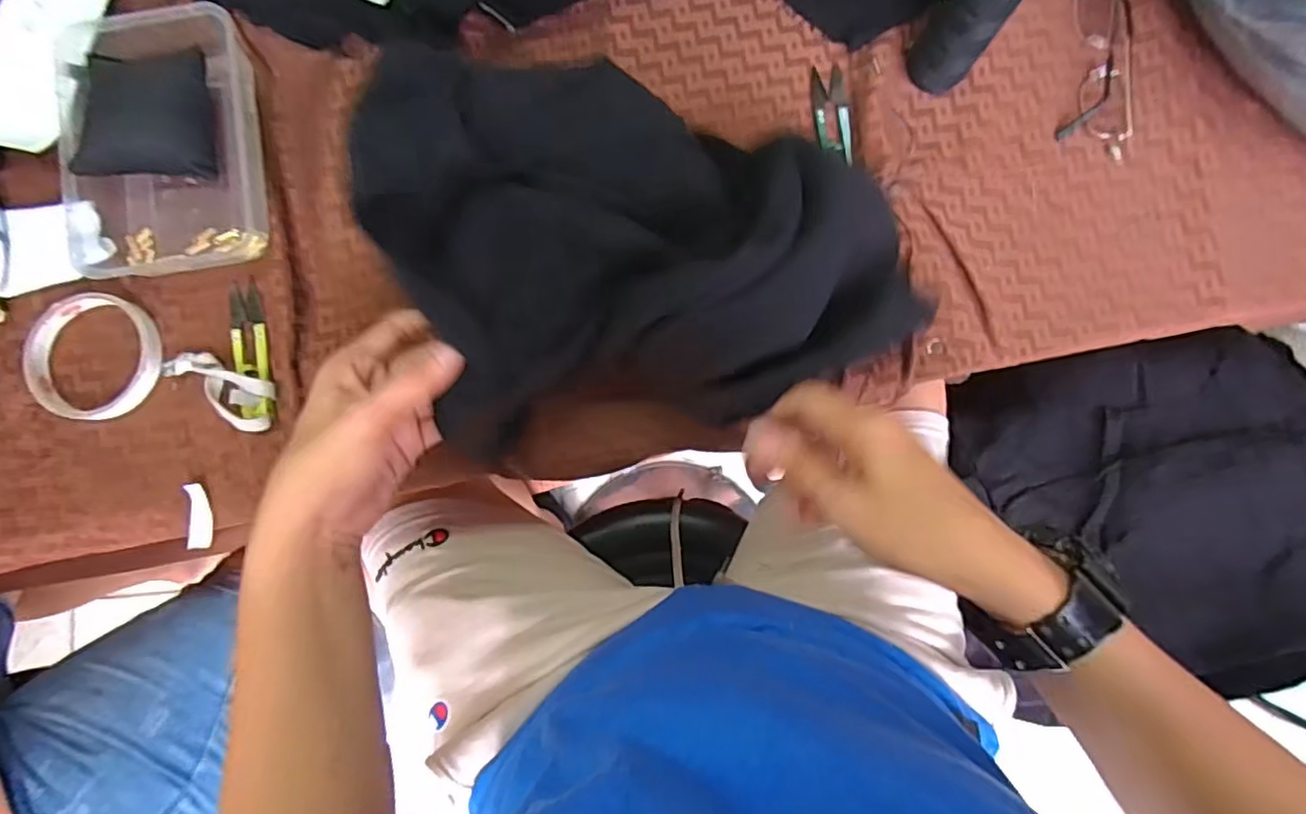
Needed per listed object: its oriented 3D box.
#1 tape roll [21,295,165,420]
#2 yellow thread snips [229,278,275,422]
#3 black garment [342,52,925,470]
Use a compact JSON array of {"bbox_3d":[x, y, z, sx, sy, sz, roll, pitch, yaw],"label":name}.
[{"bbox_3d":[-0.380,-0.034,0.416,0.087,0.009,0.084,0,84,1],"label":"tape roll"},{"bbox_3d":[-0.274,-0.038,0.416,0.024,0.013,0.097,-14,84,0],"label":"yellow thread snips"},{"bbox_3d":[0.000,-0.096,0.337,0.279,0.059,0.206,-9,87,-2],"label":"black garment"}]

